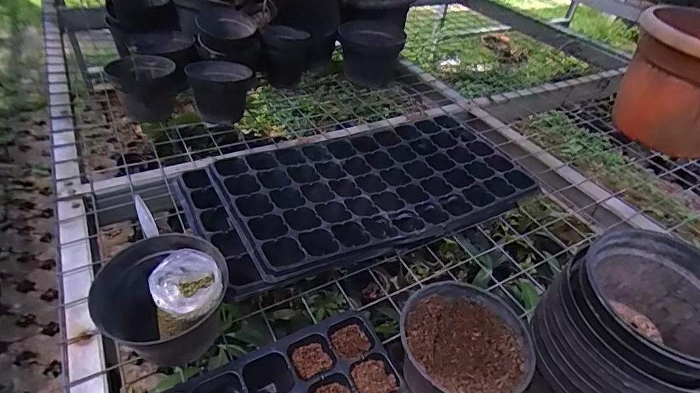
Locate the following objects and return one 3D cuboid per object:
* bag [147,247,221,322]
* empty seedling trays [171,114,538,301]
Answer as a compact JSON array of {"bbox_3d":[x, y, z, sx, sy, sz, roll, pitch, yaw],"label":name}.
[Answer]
[{"bbox_3d":[-0.163,0.088,0.404,0.062,0.042,0.053,-15,44,-24],"label":"bag"},{"bbox_3d":[0.047,-0.033,0.700,0.603,0.050,0.282,-17,46,-26],"label":"empty seedling trays"}]

